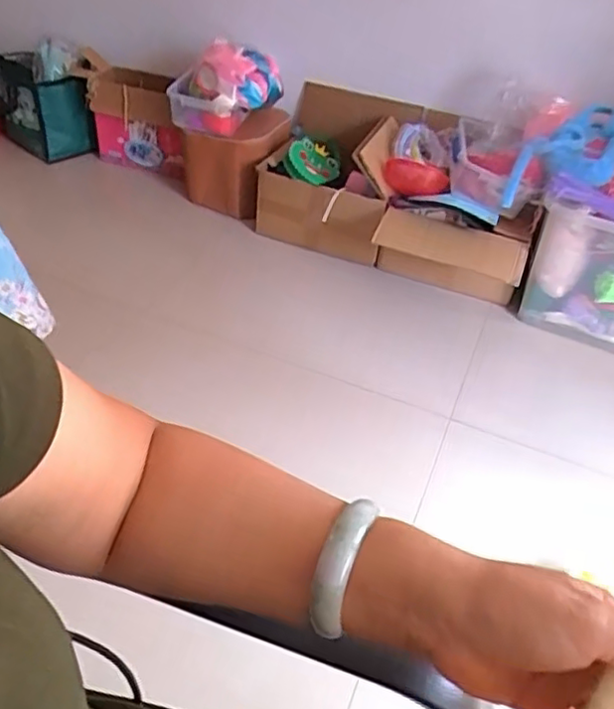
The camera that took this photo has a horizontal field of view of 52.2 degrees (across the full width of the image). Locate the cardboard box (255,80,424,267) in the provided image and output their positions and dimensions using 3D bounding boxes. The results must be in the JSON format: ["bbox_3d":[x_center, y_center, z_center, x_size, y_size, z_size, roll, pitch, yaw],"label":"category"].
[{"bbox_3d":[0.080,-0.512,1.794,0.397,0.345,0.427,18,42,12],"label":"cardboard box"}]

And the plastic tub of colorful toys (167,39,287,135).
[{"bbox_3d":[-0.231,-0.698,1.679,0.284,0.216,0.166,15,42,9],"label":"plastic tub of colorful toys"}]

